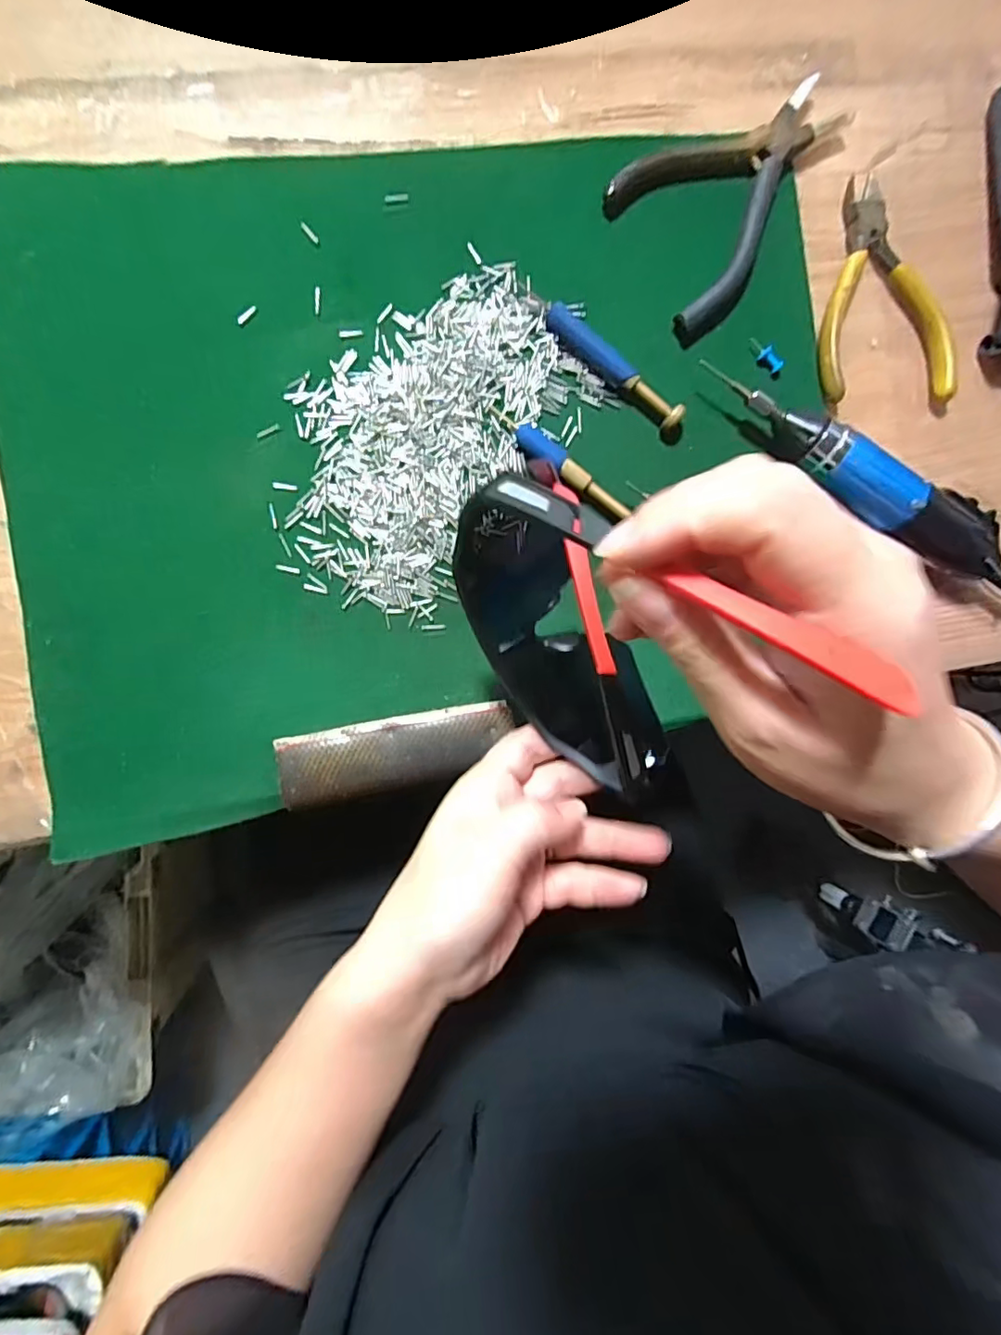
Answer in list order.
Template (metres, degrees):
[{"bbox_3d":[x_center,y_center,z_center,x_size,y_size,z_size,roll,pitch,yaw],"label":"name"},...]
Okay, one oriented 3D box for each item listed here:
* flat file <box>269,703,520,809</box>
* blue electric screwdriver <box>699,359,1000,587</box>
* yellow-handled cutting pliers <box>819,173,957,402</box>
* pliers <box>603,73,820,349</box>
[{"bbox_3d":[-0.052,0.044,0.290,0.116,0.006,0.036,-10,91,-6],"label":"flat file"},{"bbox_3d":[0.204,-0.090,0.305,0.217,0.032,0.033,28,87,-6],"label":"blue electric screwdriver"},{"bbox_3d":[0.214,-0.212,0.320,0.076,0.015,0.125,-3,90,-6],"label":"yellow-handled cutting pliers"},{"bbox_3d":[0.131,-0.247,0.309,0.129,0.014,0.089,-32,94,-5],"label":"pliers"}]

